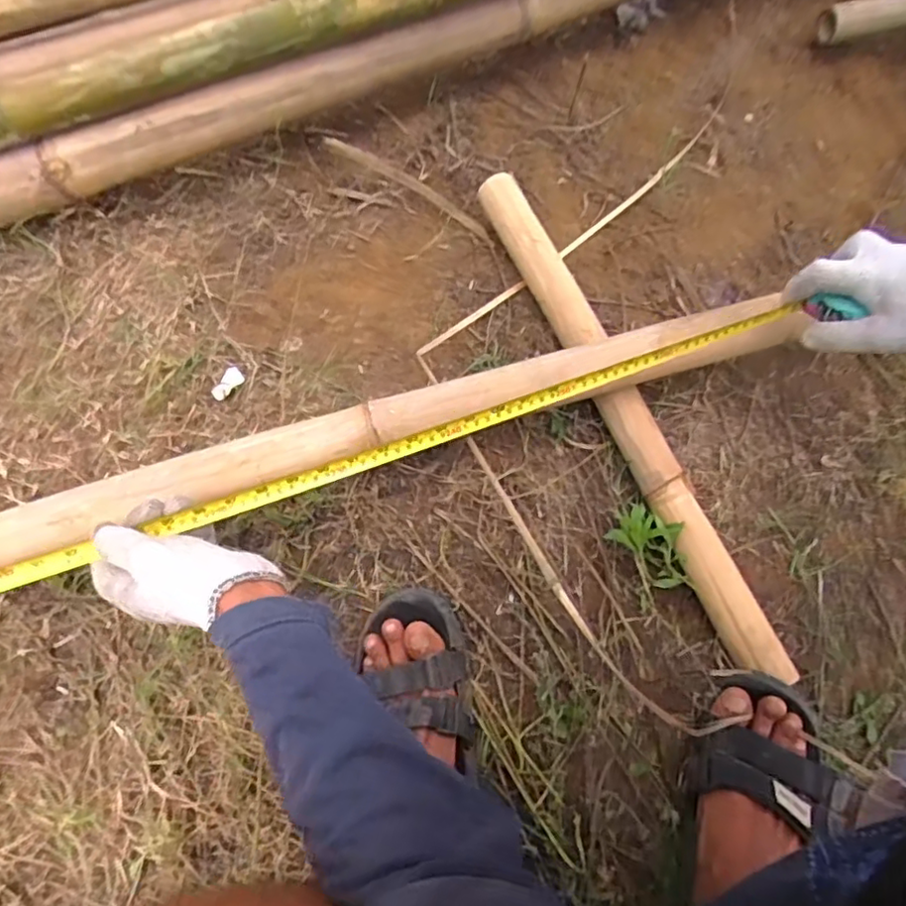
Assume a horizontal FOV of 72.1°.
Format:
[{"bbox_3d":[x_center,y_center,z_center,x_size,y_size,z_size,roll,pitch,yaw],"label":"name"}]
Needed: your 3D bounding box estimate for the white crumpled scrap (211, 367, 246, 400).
[{"bbox_3d":[-0.266,-0.081,0.734,0.023,0.007,0.043,42,90,14],"label":"white crumpled scrap"}]

